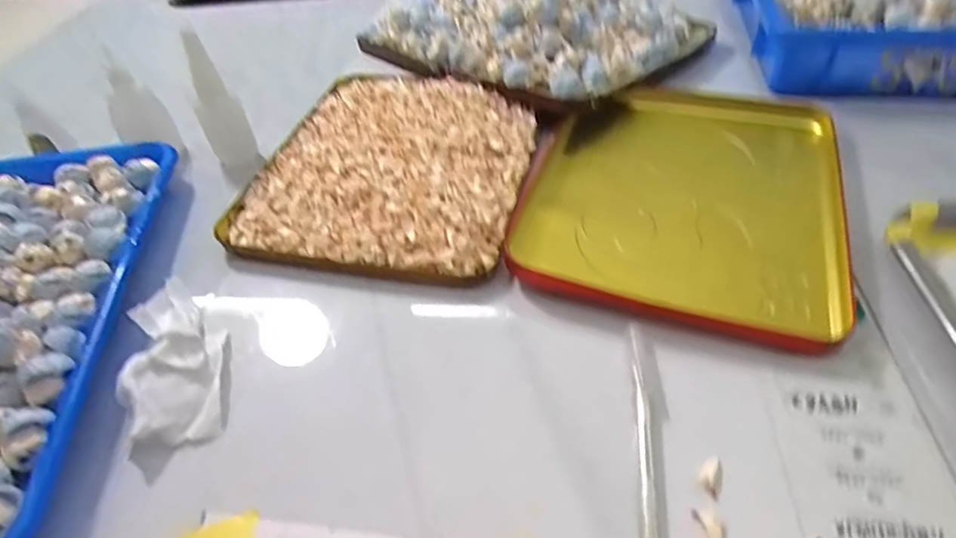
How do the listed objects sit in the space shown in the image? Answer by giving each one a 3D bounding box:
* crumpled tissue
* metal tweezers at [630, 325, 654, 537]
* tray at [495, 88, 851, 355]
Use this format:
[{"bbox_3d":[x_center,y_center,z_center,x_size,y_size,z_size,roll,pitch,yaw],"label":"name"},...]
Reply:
[{"bbox_3d":[-0.170,0.050,0.318,0.048,0.021,0.118,-19,49,-13],"label":"crumpled tissue"},{"bbox_3d":[0.078,0.090,0.268,0.008,0.004,0.155,4,48,8],"label":"metal tweezers"},{"bbox_3d":[0.147,-0.068,0.416,0.206,0.020,0.263,11,49,14],"label":"tray"}]

